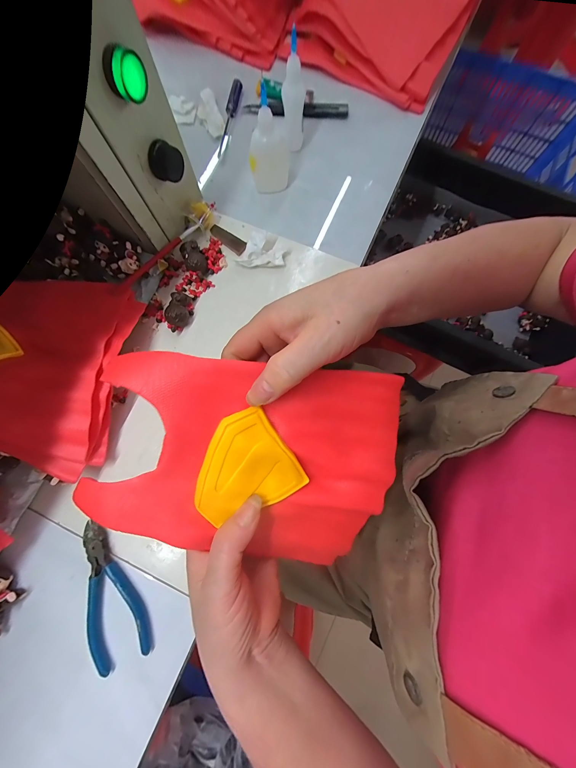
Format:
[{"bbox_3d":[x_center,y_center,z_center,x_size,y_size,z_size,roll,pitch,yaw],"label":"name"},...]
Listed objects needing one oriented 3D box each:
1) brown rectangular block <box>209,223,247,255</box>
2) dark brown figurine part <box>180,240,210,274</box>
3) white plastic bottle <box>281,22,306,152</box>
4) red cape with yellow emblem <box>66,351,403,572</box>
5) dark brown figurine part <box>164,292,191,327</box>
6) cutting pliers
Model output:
[{"bbox_3d":[-0.074,-0.178,0.329,0.051,0.004,0.018,38,82,8],"label":"brown rectangular block"},{"bbox_3d":[-0.110,-0.147,0.315,0.025,0.021,0.038,-23,79,-3],"label":"dark brown figurine part"},{"bbox_3d":[0.006,-0.327,0.312,0.025,0.098,0.026,0,79,1],"label":"white plastic bottle"},{"bbox_3d":[-0.018,0.050,0.191,0.201,0.025,0.152,13,92,-19],"label":"red cape with yellow emblem"},{"bbox_3d":[-0.124,-0.083,0.305,0.023,0.023,0.036,-2,79,1],"label":"dark brown figurine part"},{"bbox_3d":[-0.167,0.193,0.253,0.047,0.011,0.124,-21,79,-3],"label":"cutting pliers"}]

